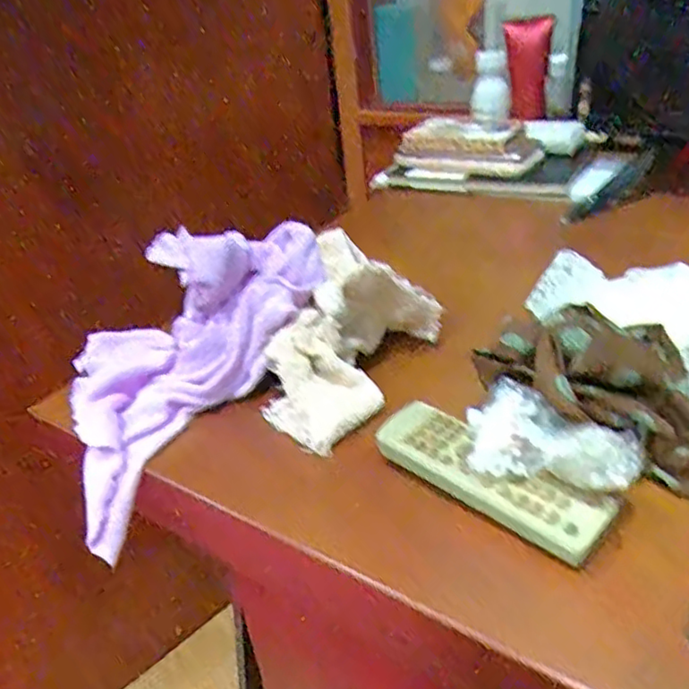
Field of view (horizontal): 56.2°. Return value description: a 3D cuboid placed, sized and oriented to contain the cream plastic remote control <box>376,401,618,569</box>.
[{"bbox_3d":[0.071,0.063,0.323,0.119,0.014,0.040,21,41,38],"label":"cream plastic remote control"}]

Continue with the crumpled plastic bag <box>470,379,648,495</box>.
[{"bbox_3d":[0.100,0.044,0.313,0.079,0.023,0.046,5,34,19],"label":"crumpled plastic bag"}]

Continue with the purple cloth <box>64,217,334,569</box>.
[{"bbox_3d":[-0.126,-0.006,0.439,0.144,0.133,0.200,23,42,39],"label":"purple cloth"}]

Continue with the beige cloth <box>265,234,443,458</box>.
[{"bbox_3d":[0.000,-0.015,0.404,0.072,0.093,0.140,20,40,36],"label":"beige cloth"}]

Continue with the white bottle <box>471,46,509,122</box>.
[{"bbox_3d":[0.192,-0.338,0.842,0.047,0.079,0.056,3,33,16],"label":"white bottle"}]

